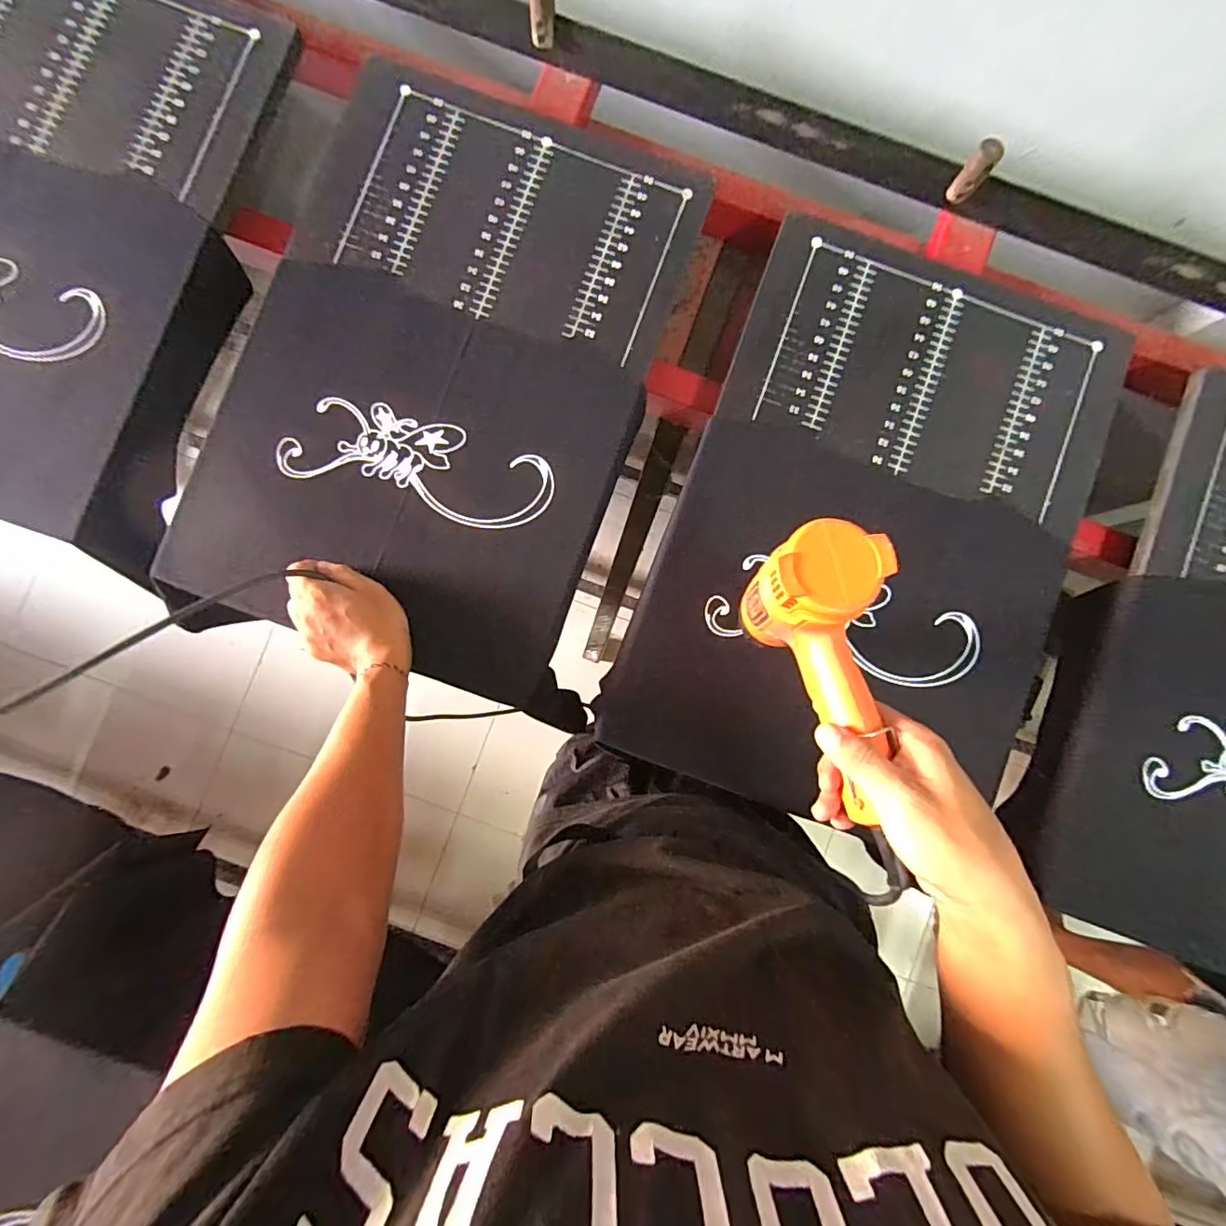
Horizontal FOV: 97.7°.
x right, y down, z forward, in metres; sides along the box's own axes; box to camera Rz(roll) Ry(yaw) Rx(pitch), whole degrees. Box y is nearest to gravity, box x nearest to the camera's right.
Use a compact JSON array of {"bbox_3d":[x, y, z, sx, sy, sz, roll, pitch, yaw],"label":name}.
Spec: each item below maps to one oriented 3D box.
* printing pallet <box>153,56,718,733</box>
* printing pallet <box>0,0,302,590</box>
[{"bbox_3d":[-0.176,-0.244,0.567,0.417,0.035,0.610,16,86,-1],"label":"printing pallet"},{"bbox_3d":[-0.627,-0.397,0.571,0.440,0.079,0.608,15,86,-1],"label":"printing pallet"}]

